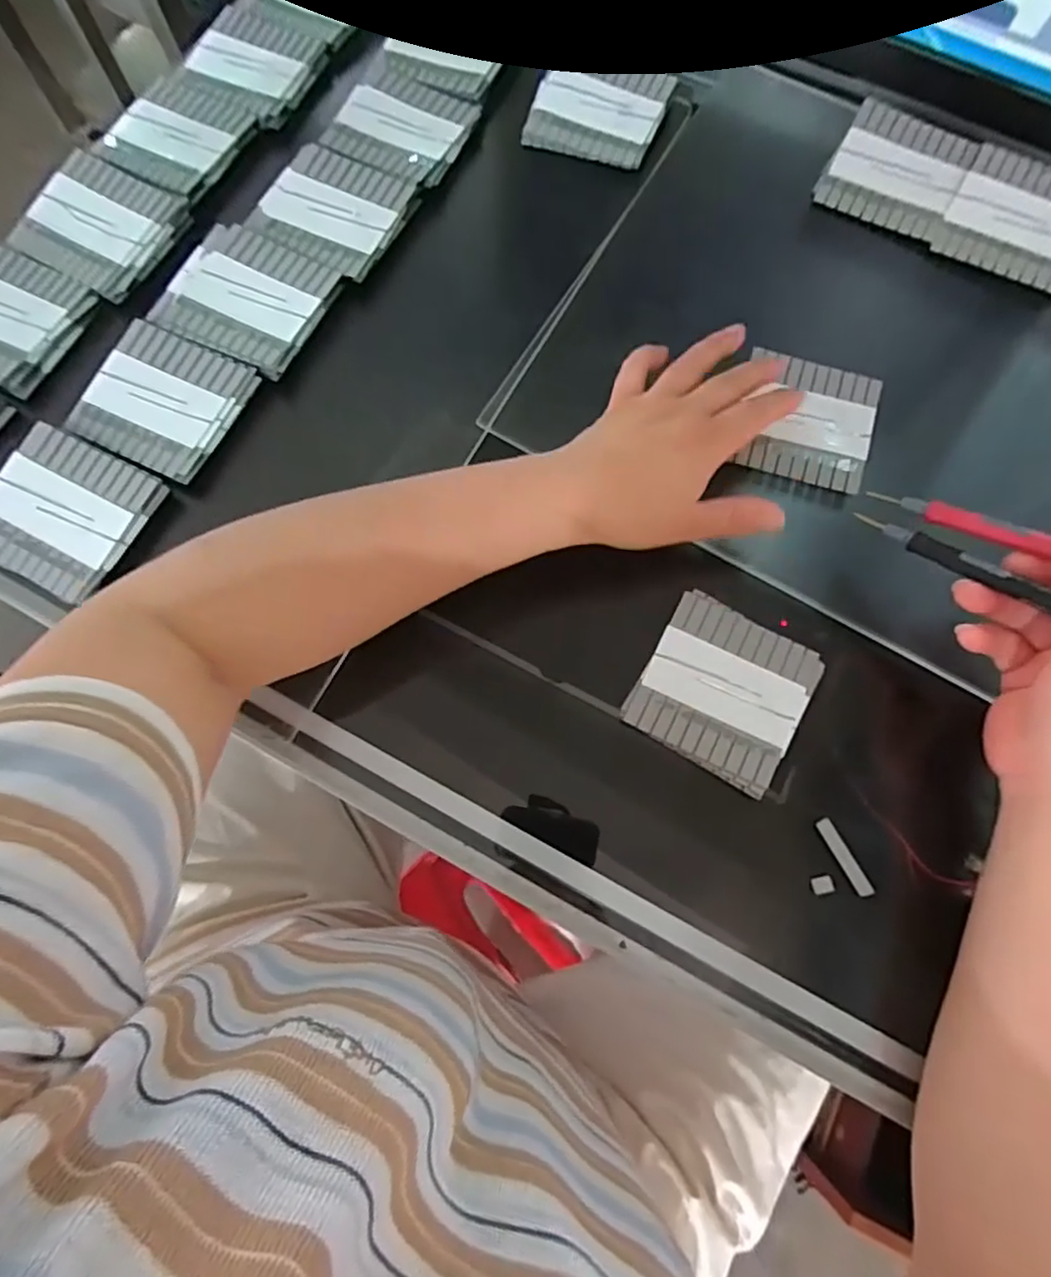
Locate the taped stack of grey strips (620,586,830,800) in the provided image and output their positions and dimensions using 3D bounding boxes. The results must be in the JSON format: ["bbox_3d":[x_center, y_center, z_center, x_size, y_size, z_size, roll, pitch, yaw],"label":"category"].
[{"bbox_3d":[0.101,0.026,0.337,0.079,0.004,0.080,29,75,9],"label":"taped stack of grey strips"}]

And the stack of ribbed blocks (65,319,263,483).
[{"bbox_3d":[-0.205,-0.134,0.372,0.081,0.011,0.078,22,74,7],"label":"stack of ribbed blocks"}]

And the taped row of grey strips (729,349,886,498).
[{"bbox_3d":[0.160,-0.124,0.373,0.069,0.008,0.074,16,74,5],"label":"taped row of grey strips"}]

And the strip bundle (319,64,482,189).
[{"bbox_3d":[-0.080,-0.333,0.432,0.080,0.011,0.078,25,75,7],"label":"strip bundle"}]

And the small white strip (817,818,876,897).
[{"bbox_3d":[0.153,0.105,0.316,0.007,0.004,0.039,-26,75,-8],"label":"small white strip"}]

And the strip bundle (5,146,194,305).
[{"bbox_3d":[-0.260,-0.254,0.400,0.085,0.013,0.081,27,75,8],"label":"strip bundle"}]

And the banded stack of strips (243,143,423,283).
[{"bbox_3d":[-0.119,-0.266,0.412,0.084,0.013,0.078,26,75,8],"label":"banded stack of strips"}]

